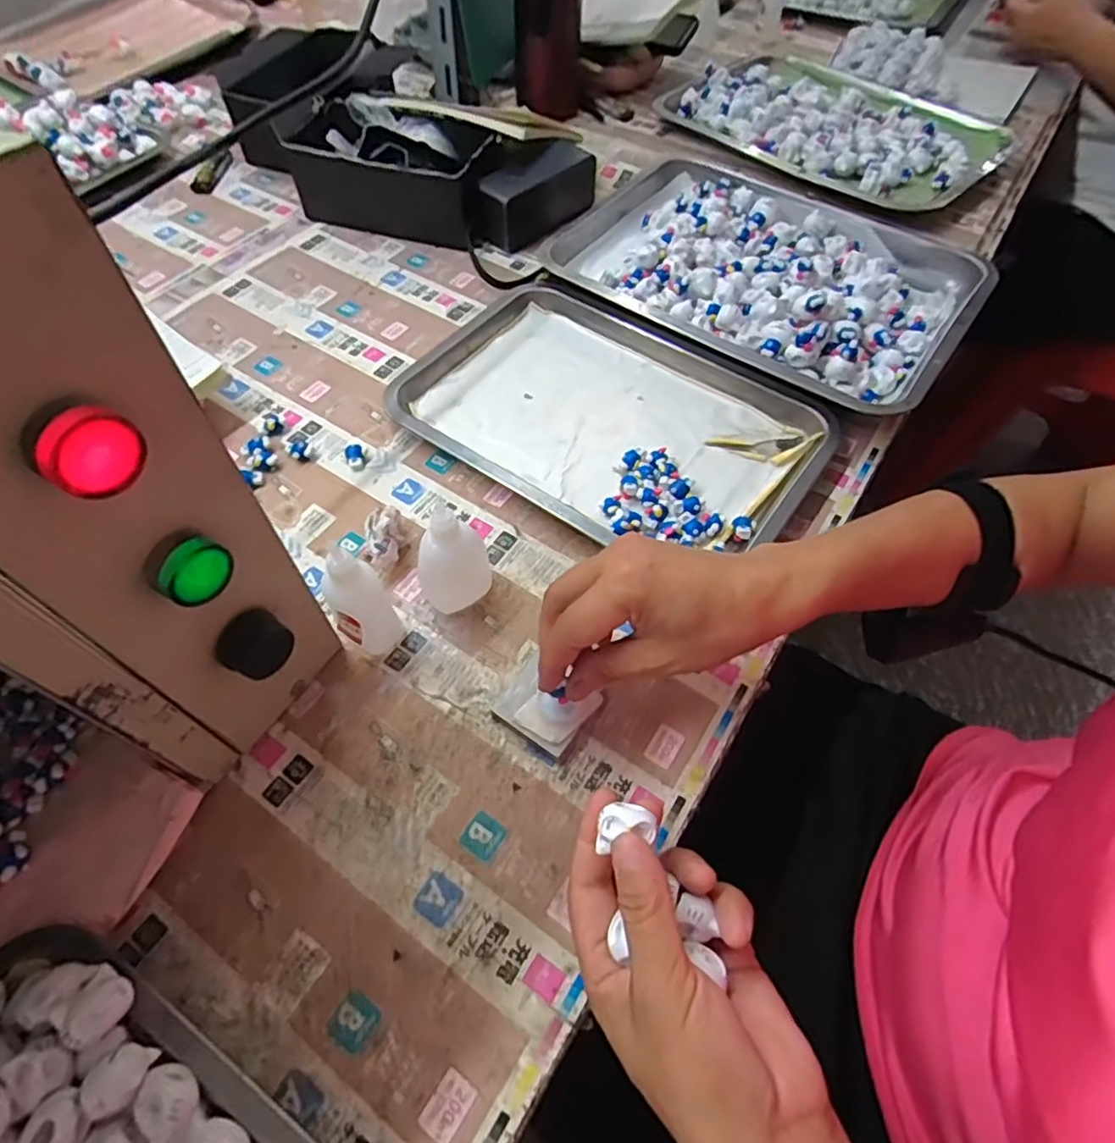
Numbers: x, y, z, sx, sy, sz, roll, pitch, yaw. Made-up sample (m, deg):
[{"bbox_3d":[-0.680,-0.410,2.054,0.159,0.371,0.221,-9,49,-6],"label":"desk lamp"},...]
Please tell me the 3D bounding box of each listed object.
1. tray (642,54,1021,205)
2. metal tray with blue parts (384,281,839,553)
[{"bbox_3d":[0.291,-0.482,0.675,0.336,0.041,0.232,39,64,21],"label":"tray"},{"bbox_3d":[0.036,-0.119,0.489,0.308,0.028,0.203,33,61,18],"label":"metal tray with blue parts"}]

